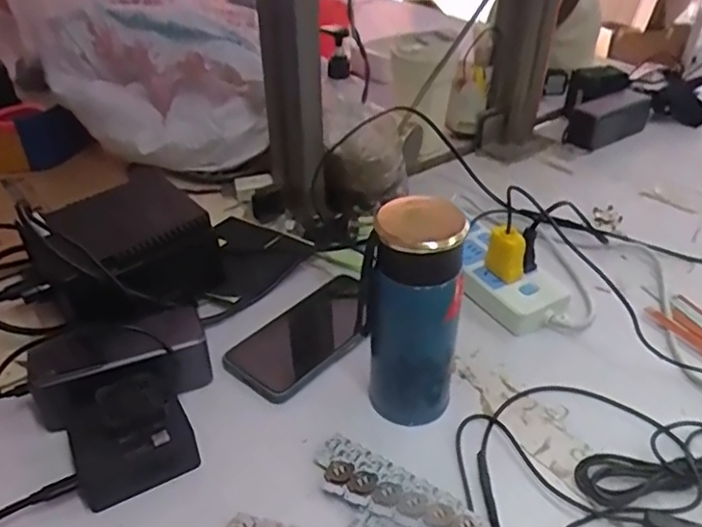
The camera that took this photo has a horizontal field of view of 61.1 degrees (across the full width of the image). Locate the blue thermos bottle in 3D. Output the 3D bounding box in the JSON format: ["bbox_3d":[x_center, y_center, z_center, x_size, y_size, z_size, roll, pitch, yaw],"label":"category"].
[{"bbox_3d":[0.043,0.038,0.434,0.071,0.162,0.059,7,36,8],"label":"blue thermos bottle"}]

